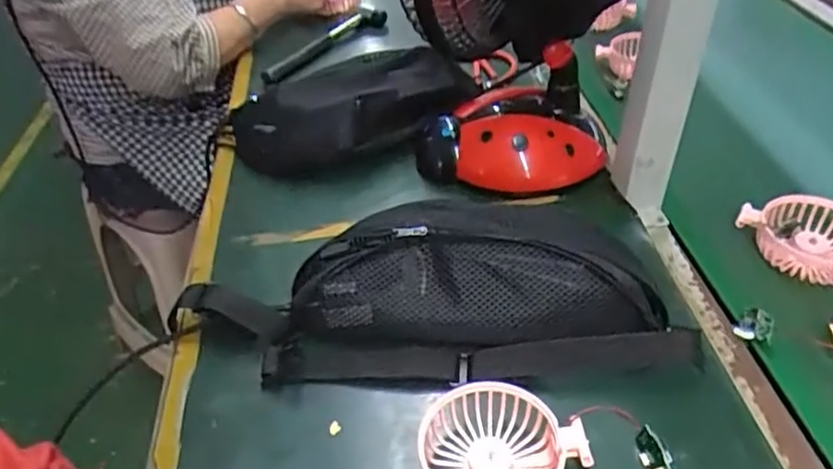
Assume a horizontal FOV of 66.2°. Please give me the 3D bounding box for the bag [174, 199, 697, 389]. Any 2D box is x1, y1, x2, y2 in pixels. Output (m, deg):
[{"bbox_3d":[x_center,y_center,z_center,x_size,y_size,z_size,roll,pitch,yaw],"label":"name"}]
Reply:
[{"bbox_3d":[-0.001,0.044,0.491,0.389,0.076,0.125,-3,44,4],"label":"bag"}]

